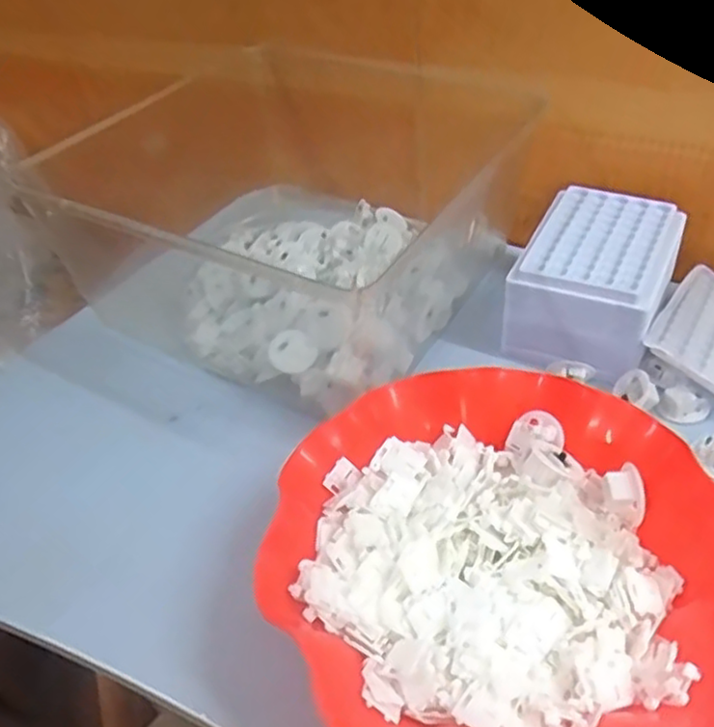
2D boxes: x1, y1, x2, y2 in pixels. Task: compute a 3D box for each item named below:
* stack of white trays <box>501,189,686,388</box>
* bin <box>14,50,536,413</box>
[{"bbox_3d":[0.181,-0.062,0.522,0.096,0.078,0.131,19,48,26],"label":"stack of white trays"},{"bbox_3d":[-0.038,-0.126,0.582,0.304,0.126,0.310,18,47,26],"label":"bin"}]

